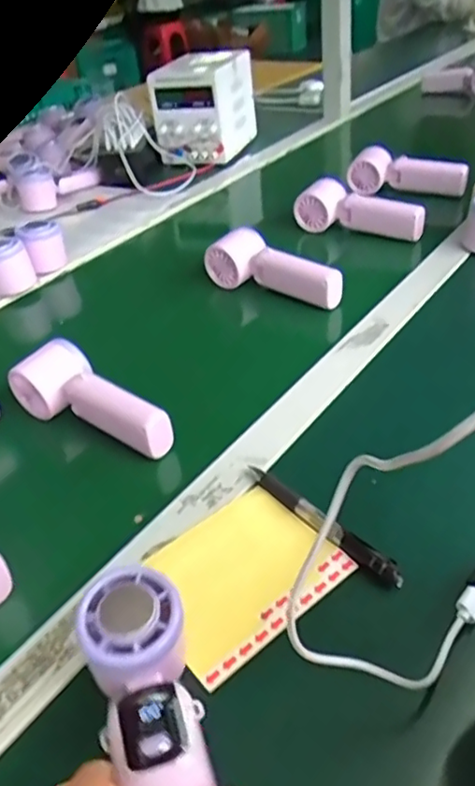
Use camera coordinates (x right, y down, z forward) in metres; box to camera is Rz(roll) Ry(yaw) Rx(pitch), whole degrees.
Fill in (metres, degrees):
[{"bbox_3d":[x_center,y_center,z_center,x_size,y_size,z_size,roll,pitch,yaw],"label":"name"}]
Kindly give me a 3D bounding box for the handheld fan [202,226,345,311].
[{"bbox_3d":[0.041,-0.138,0.692,0.058,0.051,0.174,-34,45,-31],"label":"handheld fan"}]

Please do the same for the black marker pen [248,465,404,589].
[{"bbox_3d":[0.056,0.087,0.422,0.013,0.012,0.139,-30,43,-27],"label":"black marker pen"}]

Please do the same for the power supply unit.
[{"bbox_3d":[-0.063,-0.533,1.130,0.125,0.170,0.172,12,42,23],"label":"power supply unit"}]

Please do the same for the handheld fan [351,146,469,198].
[{"bbox_3d":[0.252,-0.328,0.916,0.171,0.062,0.041,9,40,19],"label":"handheld fan"}]

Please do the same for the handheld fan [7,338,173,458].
[{"bbox_3d":[-0.129,0.009,0.524,0.060,0.047,0.162,-34,45,-31],"label":"handheld fan"}]

